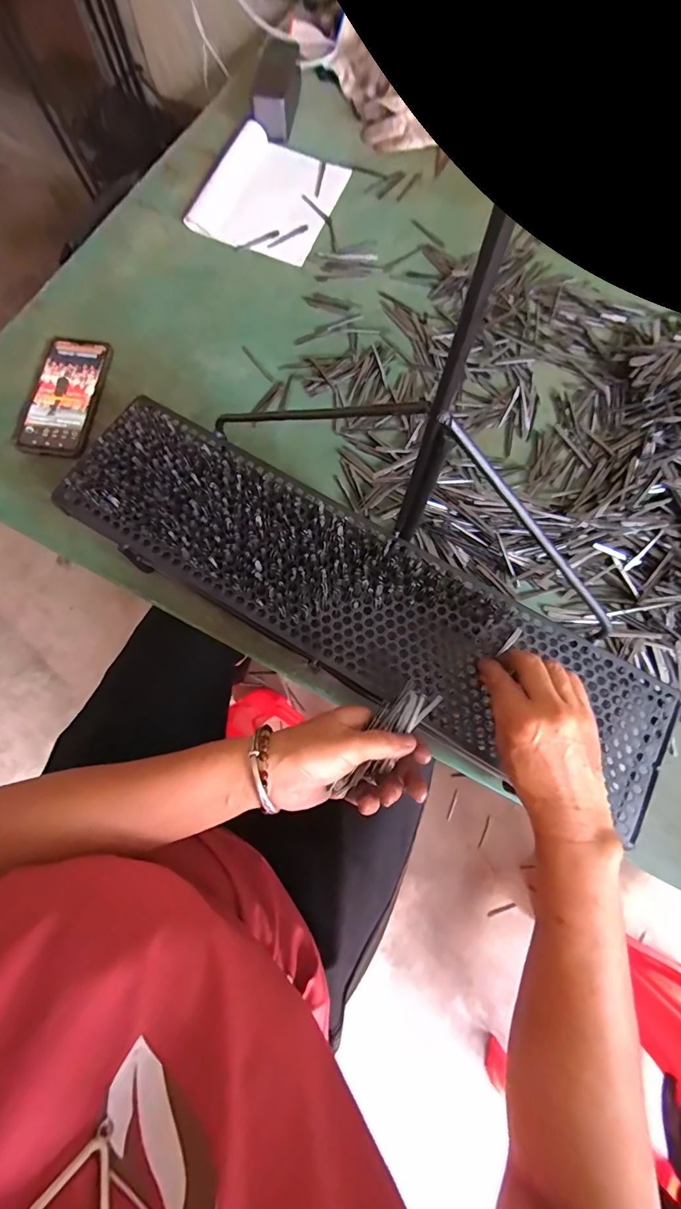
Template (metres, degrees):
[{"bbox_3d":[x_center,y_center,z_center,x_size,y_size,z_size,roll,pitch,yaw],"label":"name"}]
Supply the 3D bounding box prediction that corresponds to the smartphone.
[{"bbox_3d":[-0.332,-0.253,0.503,0.077,0.014,0.159,8,76,0],"label":"smartphone"}]

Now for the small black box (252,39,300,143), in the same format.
[{"bbox_3d":[-0.095,-0.768,0.620,0.050,0.045,0.139,5,76,0],"label":"small black box"}]

